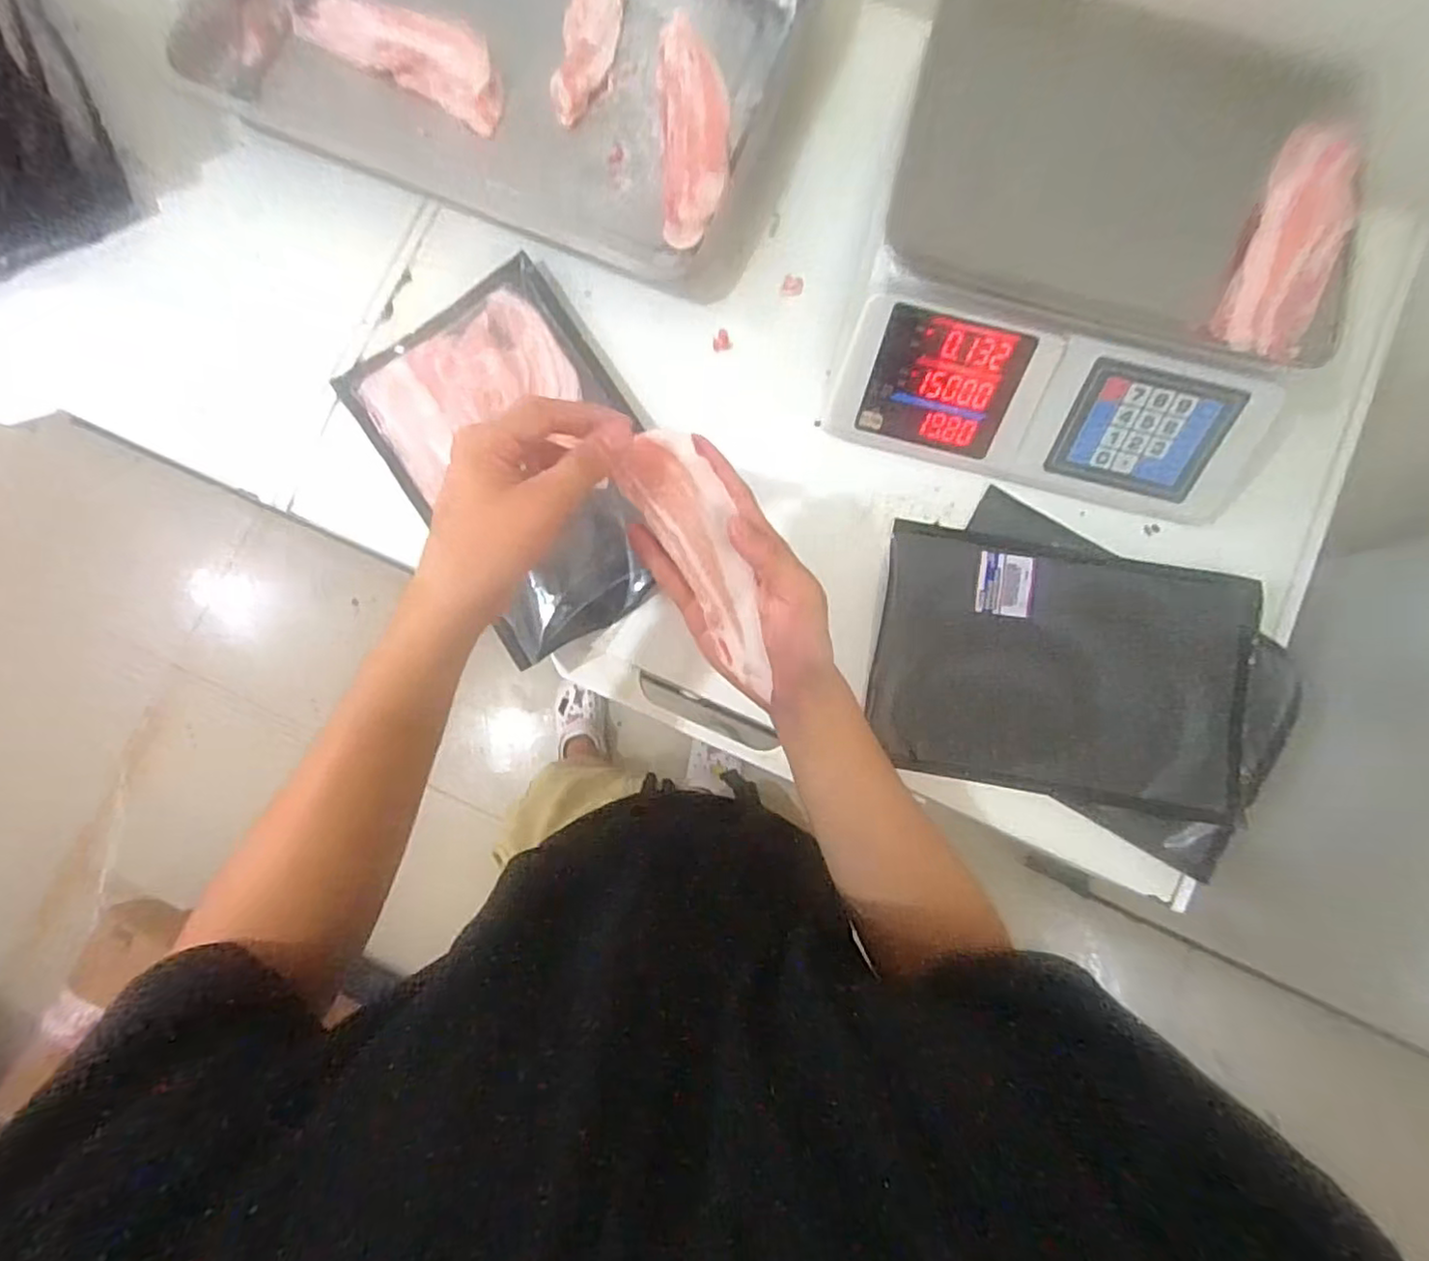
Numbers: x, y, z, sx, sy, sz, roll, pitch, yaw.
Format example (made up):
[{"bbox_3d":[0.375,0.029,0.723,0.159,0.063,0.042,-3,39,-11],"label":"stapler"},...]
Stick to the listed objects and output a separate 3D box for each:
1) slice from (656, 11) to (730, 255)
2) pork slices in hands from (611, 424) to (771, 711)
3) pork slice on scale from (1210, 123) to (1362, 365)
[{"bbox_3d":[-0.017,-0.431,0.583,0.059,0.027,0.190,-3,87,0],"label":"slice"},{"bbox_3d":[-0.004,-0.040,0.408,0.050,0.014,0.164,-25,106,-1],"label":"pork slices in hands"},{"bbox_3d":[0.417,-0.279,0.479,0.061,0.025,0.184,24,83,2],"label":"pork slice on scale"}]

